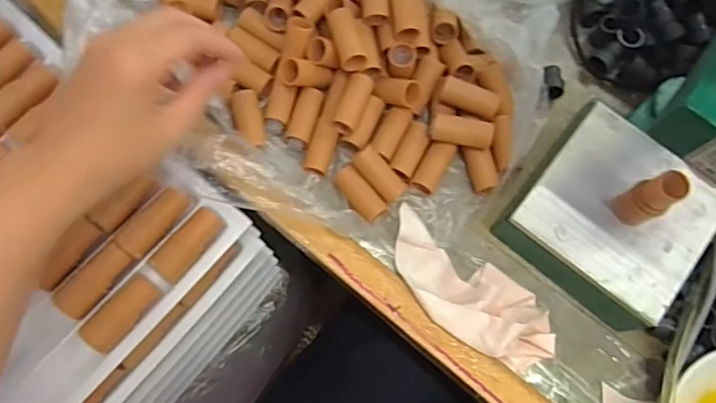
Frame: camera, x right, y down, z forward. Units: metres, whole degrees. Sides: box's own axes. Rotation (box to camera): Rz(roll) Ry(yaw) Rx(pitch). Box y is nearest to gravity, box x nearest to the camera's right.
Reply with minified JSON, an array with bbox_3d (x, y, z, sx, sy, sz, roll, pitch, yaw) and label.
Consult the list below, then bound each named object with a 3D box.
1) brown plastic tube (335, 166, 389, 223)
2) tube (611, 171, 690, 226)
[{"bbox_3d":[0.002,-0.005,0.442,0.020,0.015,0.045,-39,79,-12],"label":"brown plastic tube"},{"bbox_3d":[0.197,-0.001,0.386,0.024,0.064,0.024,1,74,-2],"label":"tube"}]

